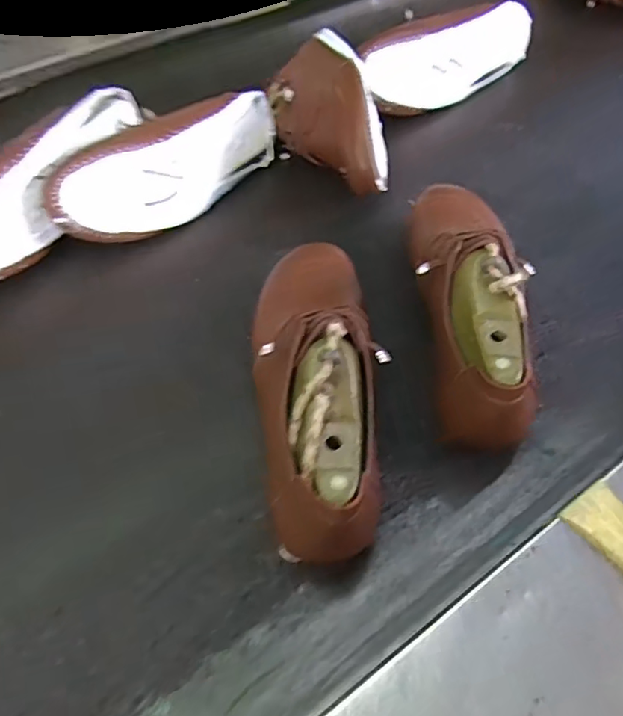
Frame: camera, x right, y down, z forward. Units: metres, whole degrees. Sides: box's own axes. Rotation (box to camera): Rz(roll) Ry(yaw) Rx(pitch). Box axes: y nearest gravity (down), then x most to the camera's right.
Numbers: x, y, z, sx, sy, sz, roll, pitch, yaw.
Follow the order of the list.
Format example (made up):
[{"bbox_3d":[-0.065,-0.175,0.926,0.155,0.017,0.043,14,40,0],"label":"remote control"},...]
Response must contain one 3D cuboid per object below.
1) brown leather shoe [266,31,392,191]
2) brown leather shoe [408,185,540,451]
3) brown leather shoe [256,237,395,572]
[{"bbox_3d":[0.013,-0.238,0.573,0.092,0.082,0.213,-9,54,-5],"label":"brown leather shoe"},{"bbox_3d":[0.114,-0.061,0.418,0.070,0.071,0.243,0,52,6],"label":"brown leather shoe"},{"bbox_3d":[0.004,0.007,0.381,0.081,0.109,0.235,-8,54,-4],"label":"brown leather shoe"}]

